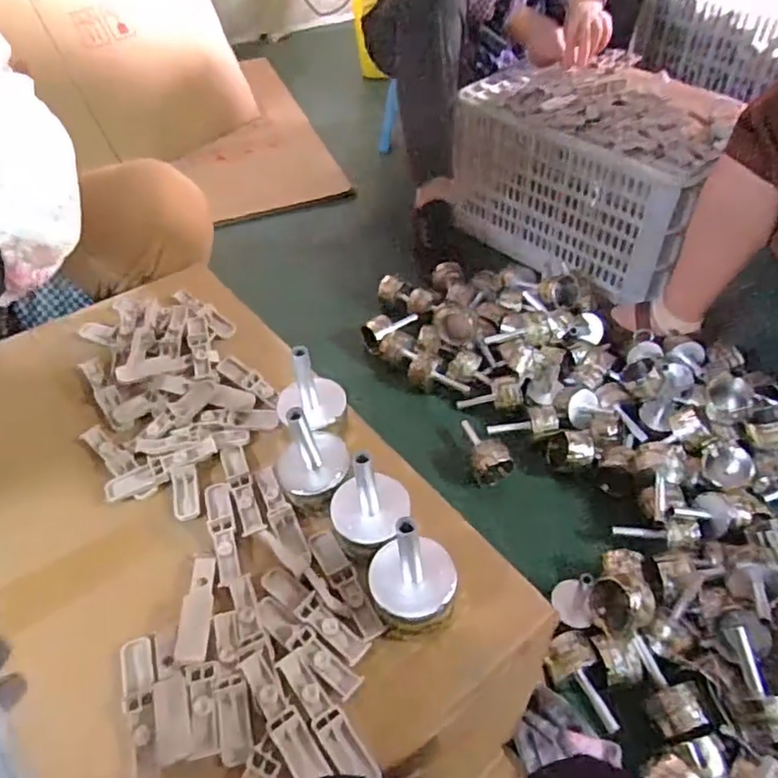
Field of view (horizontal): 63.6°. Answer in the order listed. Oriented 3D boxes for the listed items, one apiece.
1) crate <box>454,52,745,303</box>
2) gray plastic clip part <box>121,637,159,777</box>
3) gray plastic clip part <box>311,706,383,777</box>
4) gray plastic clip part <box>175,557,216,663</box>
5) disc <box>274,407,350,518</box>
[{"bbox_3d":[0.416,-0.451,1.296,0.506,0.305,0.346,32,56,28],"label":"crate"},{"bbox_3d":[-0.167,0.213,0.423,0.021,0.009,0.097,-18,49,-14],"label":"gray plastic clip part"},{"bbox_3d":[-0.027,0.229,0.396,0.021,0.008,0.053,-30,52,-23],"label":"gray plastic clip part"},{"bbox_3d":[-0.142,0.161,0.463,0.022,0.012,0.081,-6,47,-3],"label":"gray plastic clip part"},{"bbox_3d":[-0.064,0.052,0.505,0.058,0.097,0.060,-1,47,1],"label":"disc"}]

